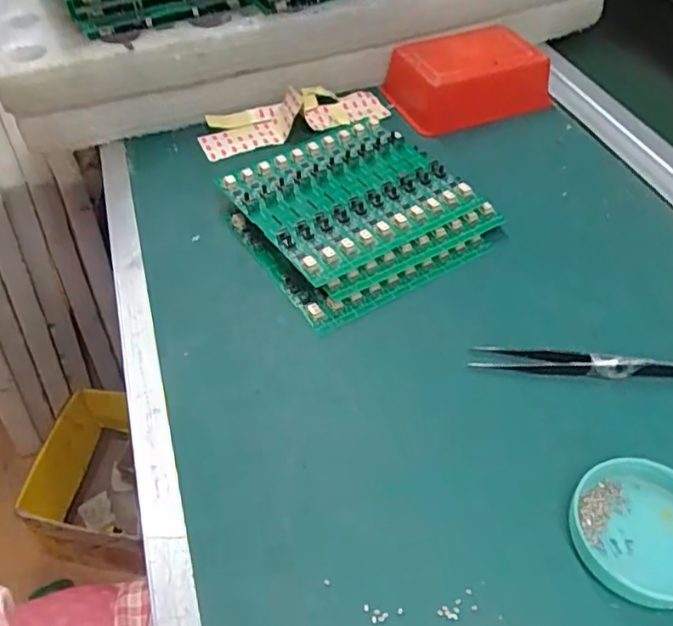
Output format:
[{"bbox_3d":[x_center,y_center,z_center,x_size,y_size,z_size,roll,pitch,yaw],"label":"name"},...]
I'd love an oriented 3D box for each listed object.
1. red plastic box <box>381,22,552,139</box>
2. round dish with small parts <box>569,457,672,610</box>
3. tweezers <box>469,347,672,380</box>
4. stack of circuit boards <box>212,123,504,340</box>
[{"bbox_3d":[0.113,-0.212,0.543,0.128,0.046,0.098,-18,49,-13],"label":"red plastic box"},{"bbox_3d":[0.141,0.099,0.281,0.062,0.017,0.063,-1,47,2],"label":"round dish with small parts"},{"bbox_3d":[0.136,0.027,0.348,0.114,0.010,0.016,3,47,6],"label":"tweezers"},{"bbox_3d":[0.014,-0.072,0.432,0.150,0.029,0.143,-27,51,-21],"label":"stack of circuit boards"}]

